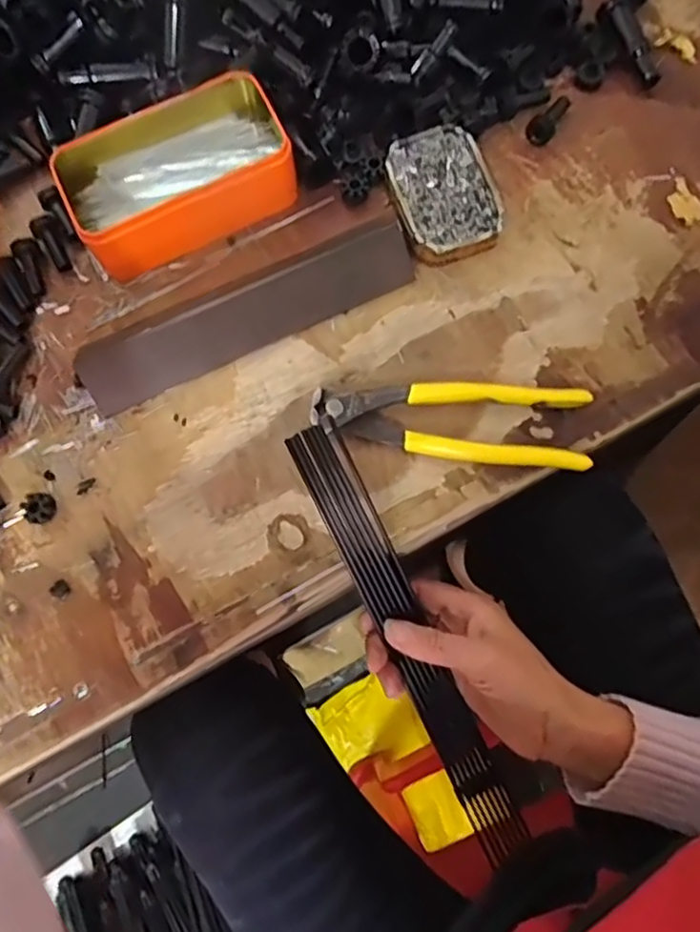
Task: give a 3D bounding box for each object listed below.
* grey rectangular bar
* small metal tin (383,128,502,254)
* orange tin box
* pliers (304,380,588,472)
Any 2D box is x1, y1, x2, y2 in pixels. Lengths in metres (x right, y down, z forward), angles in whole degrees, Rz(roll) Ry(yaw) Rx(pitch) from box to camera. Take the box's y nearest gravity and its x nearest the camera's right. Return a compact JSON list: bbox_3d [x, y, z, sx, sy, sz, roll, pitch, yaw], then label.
[{"bbox_3d":[-0.066,-0.103,0.408,0.222,0.016,0.051,-25,76,-4],"label":"grey rectangular bar"},{"bbox_3d":[0.061,-0.180,0.421,0.061,0.019,0.086,-19,76,-3],"label":"small metal tin"},{"bbox_3d":[-0.116,-0.195,0.425,0.151,0.043,0.087,-24,76,-3],"label":"orange tin box"},{"bbox_3d":[0.059,-0.027,0.385,0.162,0.023,0.048,5,76,3],"label":"pliers"}]

